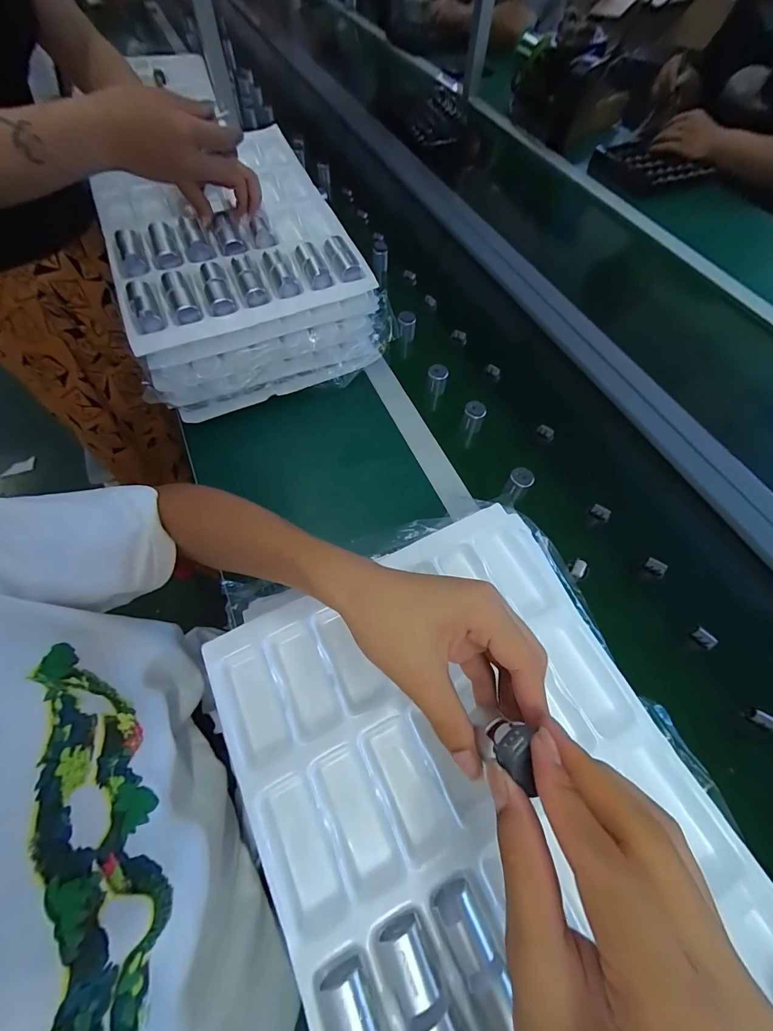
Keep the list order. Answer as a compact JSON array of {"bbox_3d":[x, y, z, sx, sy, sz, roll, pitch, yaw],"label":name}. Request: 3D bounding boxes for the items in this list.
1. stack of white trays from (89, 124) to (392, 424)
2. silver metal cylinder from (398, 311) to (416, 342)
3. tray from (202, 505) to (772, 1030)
[{"bbox_3d":[-0.230,-0.378,0.616,0.325,0.148,0.402,-21,66,-10],"label":"stack of white trays"},{"bbox_3d":[0.035,-0.329,0.671,0.030,0.043,0.027,-3,64,-2],"label":"silver metal cylinder"},{"bbox_3d":[0.079,0.233,0.294,0.321,0.039,0.451,-26,67,-13],"label":"tray"}]

